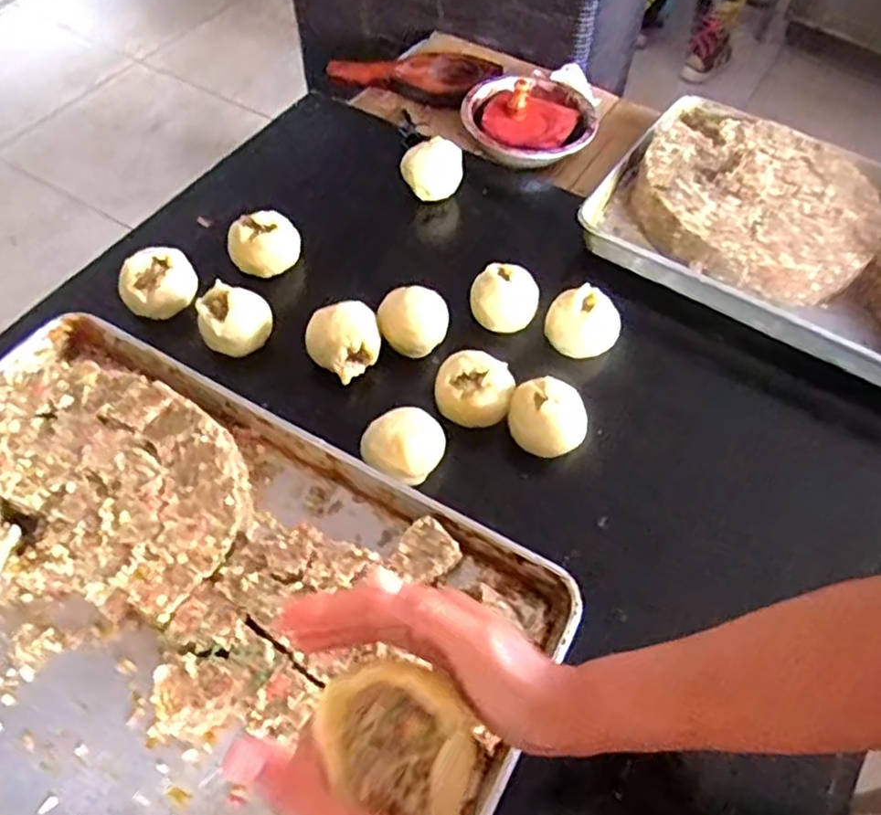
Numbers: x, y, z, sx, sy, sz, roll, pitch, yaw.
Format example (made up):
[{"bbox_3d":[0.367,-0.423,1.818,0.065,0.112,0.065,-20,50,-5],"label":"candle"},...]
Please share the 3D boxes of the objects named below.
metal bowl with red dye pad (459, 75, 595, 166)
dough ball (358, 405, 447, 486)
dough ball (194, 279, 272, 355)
[{"bbox_3d":[0.127,-0.411,0.983,0.186,0.040,0.185,1,57,-2],"label":"metal bowl with red dye pad"},{"bbox_3d":[-0.033,0.034,0.666,0.069,0.043,0.079,33,61,17],"label":"dough ball"},{"bbox_3d":[-0.222,-0.089,0.755,0.073,0.076,0.068,9,57,3],"label":"dough ball"}]

